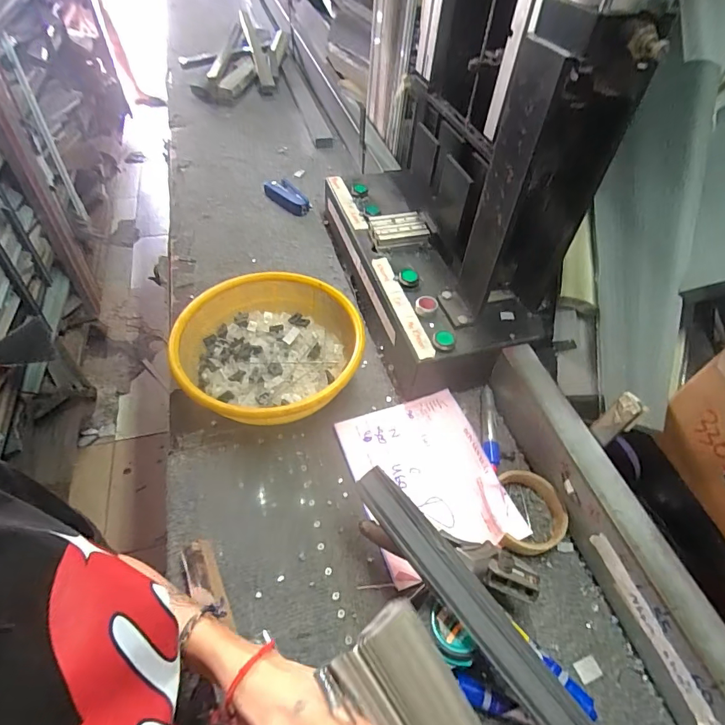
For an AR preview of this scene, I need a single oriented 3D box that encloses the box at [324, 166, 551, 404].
[{"bbox_3d":[0.088,-0.163,0.688,0.201,0.111,0.444,-10,52,-14],"label":"box"}]

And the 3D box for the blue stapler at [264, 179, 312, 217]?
[{"bbox_3d":[-0.149,-0.327,0.860,0.053,0.036,0.108,-33,61,-28],"label":"blue stapler"}]

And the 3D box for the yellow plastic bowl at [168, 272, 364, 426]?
[{"bbox_3d":[-0.117,-0.008,0.564,0.223,0.089,0.226,1,50,-1],"label":"yellow plastic bowl"}]

